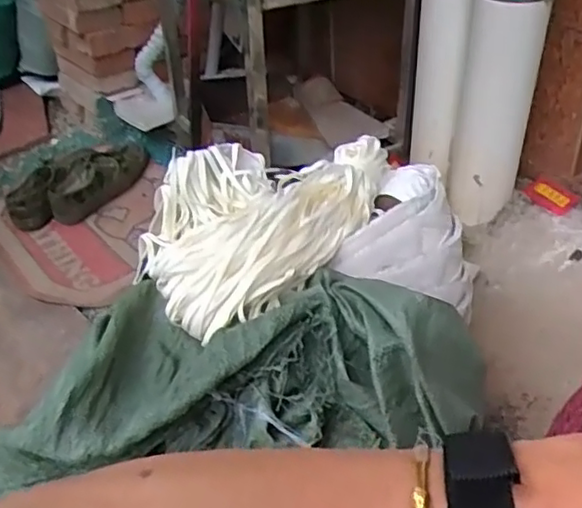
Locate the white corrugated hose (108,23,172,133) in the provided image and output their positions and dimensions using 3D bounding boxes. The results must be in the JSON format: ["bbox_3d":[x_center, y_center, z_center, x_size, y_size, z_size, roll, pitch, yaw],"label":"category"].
[{"bbox_3d":[-0.341,-0.385,1.477,0.160,0.223,0.098,28,49,34],"label":"white corrugated hose"}]

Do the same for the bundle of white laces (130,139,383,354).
[{"bbox_3d":[-0.015,-0.067,0.798,0.209,0.088,0.385,29,50,35],"label":"bundle of white laces"}]

